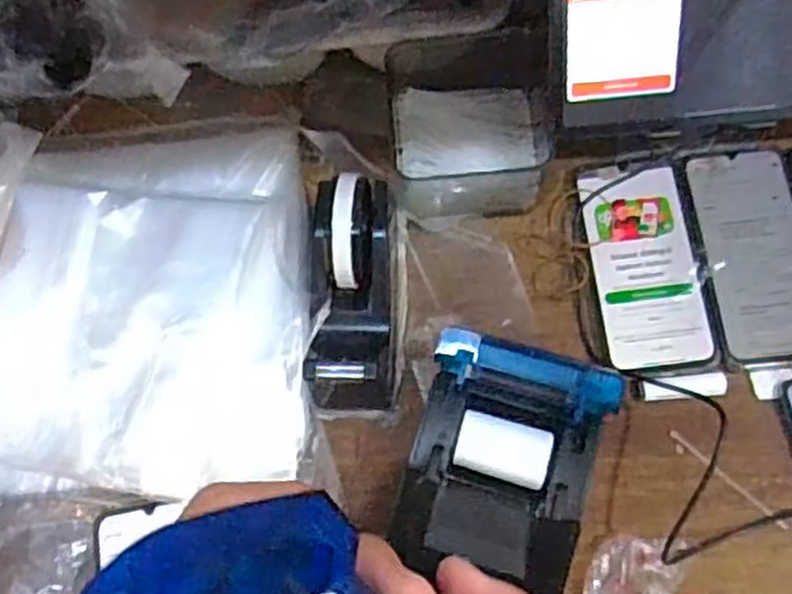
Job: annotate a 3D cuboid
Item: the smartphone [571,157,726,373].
[{"bbox_3d":[0.186,-0.025,0.595,0.085,0.015,0.165,-7,69,1],"label":"smartphone"}]

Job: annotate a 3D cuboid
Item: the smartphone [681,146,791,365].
[{"bbox_3d":[0.269,-0.034,0.588,0.079,0.010,0.164,-6,69,1],"label":"smartphone"}]

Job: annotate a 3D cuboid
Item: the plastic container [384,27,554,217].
[{"bbox_3d":[0.058,-0.133,0.601,0.125,0.068,0.138,0,70,4],"label":"plastic container"}]

